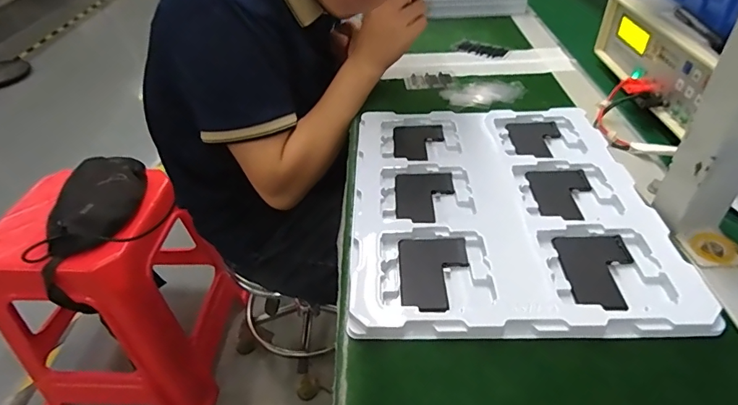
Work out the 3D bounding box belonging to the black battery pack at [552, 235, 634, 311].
[{"bbox_3d":[0.198,0.058,0.379,0.062,0.010,0.083,-3,39,5],"label":"black battery pack"}]

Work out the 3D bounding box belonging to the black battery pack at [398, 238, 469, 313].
[{"bbox_3d":[0.056,0.060,0.384,0.059,0.008,0.084,-1,40,6],"label":"black battery pack"}]

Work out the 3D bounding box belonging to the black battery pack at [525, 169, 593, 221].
[{"bbox_3d":[0.200,-0.008,0.456,0.063,0.009,0.084,-3,39,4],"label":"black battery pack"}]

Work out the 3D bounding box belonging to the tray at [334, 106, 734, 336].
[{"bbox_3d":[0.124,-0.010,0.456,0.281,0.018,0.322,-3,39,4],"label":"tray"}]

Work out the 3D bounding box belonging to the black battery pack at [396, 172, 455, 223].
[{"bbox_3d":[0.059,-0.006,0.462,0.059,0.010,0.086,-2,39,6],"label":"black battery pack"}]

